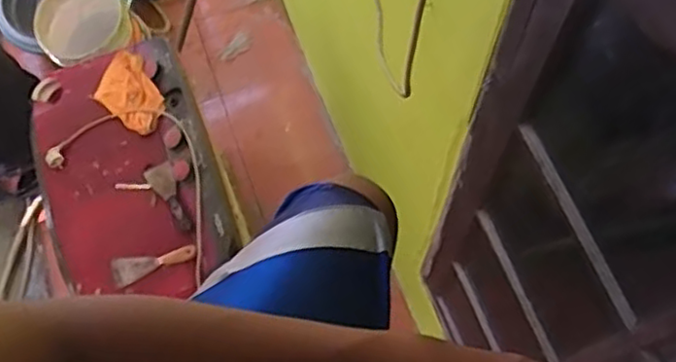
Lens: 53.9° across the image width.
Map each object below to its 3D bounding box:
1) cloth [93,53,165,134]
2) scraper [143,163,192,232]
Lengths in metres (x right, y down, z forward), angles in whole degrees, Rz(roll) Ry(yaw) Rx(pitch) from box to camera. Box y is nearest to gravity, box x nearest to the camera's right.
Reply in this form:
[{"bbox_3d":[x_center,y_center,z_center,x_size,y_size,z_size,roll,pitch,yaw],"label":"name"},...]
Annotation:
[{"bbox_3d":[-0.544,-0.235,1.766,0.226,0.032,0.155,39,73,16],"label":"cloth"},{"bbox_3d":[-0.411,0.035,1.640,0.064,0.032,0.197,-32,70,-12],"label":"scraper"}]

